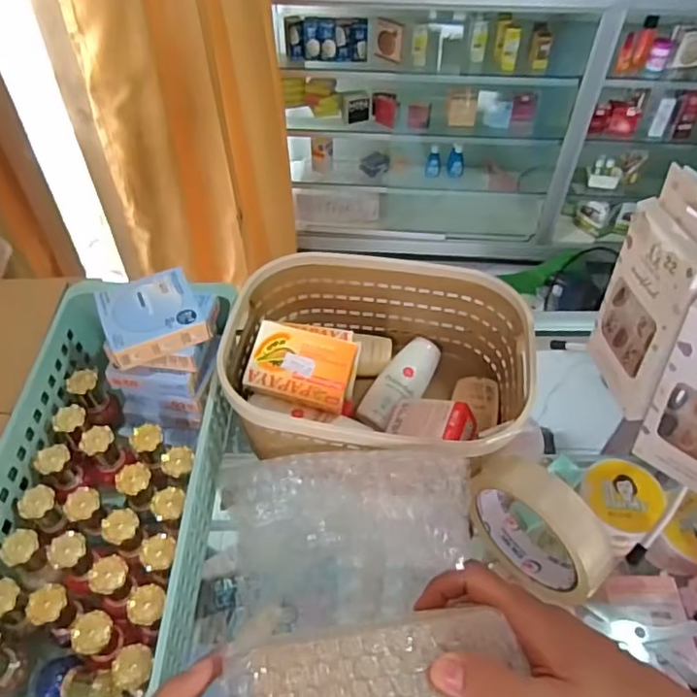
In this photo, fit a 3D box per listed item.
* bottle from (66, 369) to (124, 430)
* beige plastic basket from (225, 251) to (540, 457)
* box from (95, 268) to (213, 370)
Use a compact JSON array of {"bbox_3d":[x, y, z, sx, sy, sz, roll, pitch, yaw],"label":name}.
[{"bbox_3d":[-0.198,0.041,0.455,0.024,0.050,0.028,7,44,41],"label":"bottle"},{"bbox_3d":[0.019,0.018,0.449,0.211,0.094,0.165,8,51,6],"label":"beige plastic basket"},{"bbox_3d":[-0.139,-0.024,0.416,0.064,0.017,0.063,-19,53,-16],"label":"box"}]

